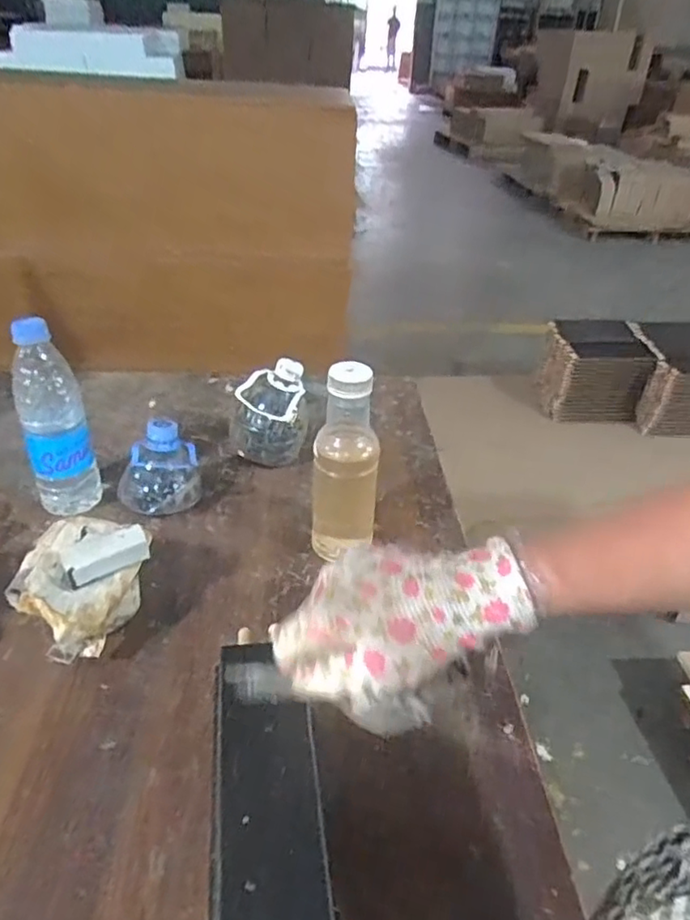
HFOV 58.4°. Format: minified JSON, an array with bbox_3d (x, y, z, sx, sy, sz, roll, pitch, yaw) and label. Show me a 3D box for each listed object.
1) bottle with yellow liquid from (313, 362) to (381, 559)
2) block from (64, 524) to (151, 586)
[{"bbox_3d":[0.001,0.008,0.599,0.063,0.207,0.056,5,36,1],"label":"bottle with yellow liquid"},{"bbox_3d":[-0.201,0.078,0.522,0.064,0.020,0.033,-20,42,-29],"label":"block"}]

